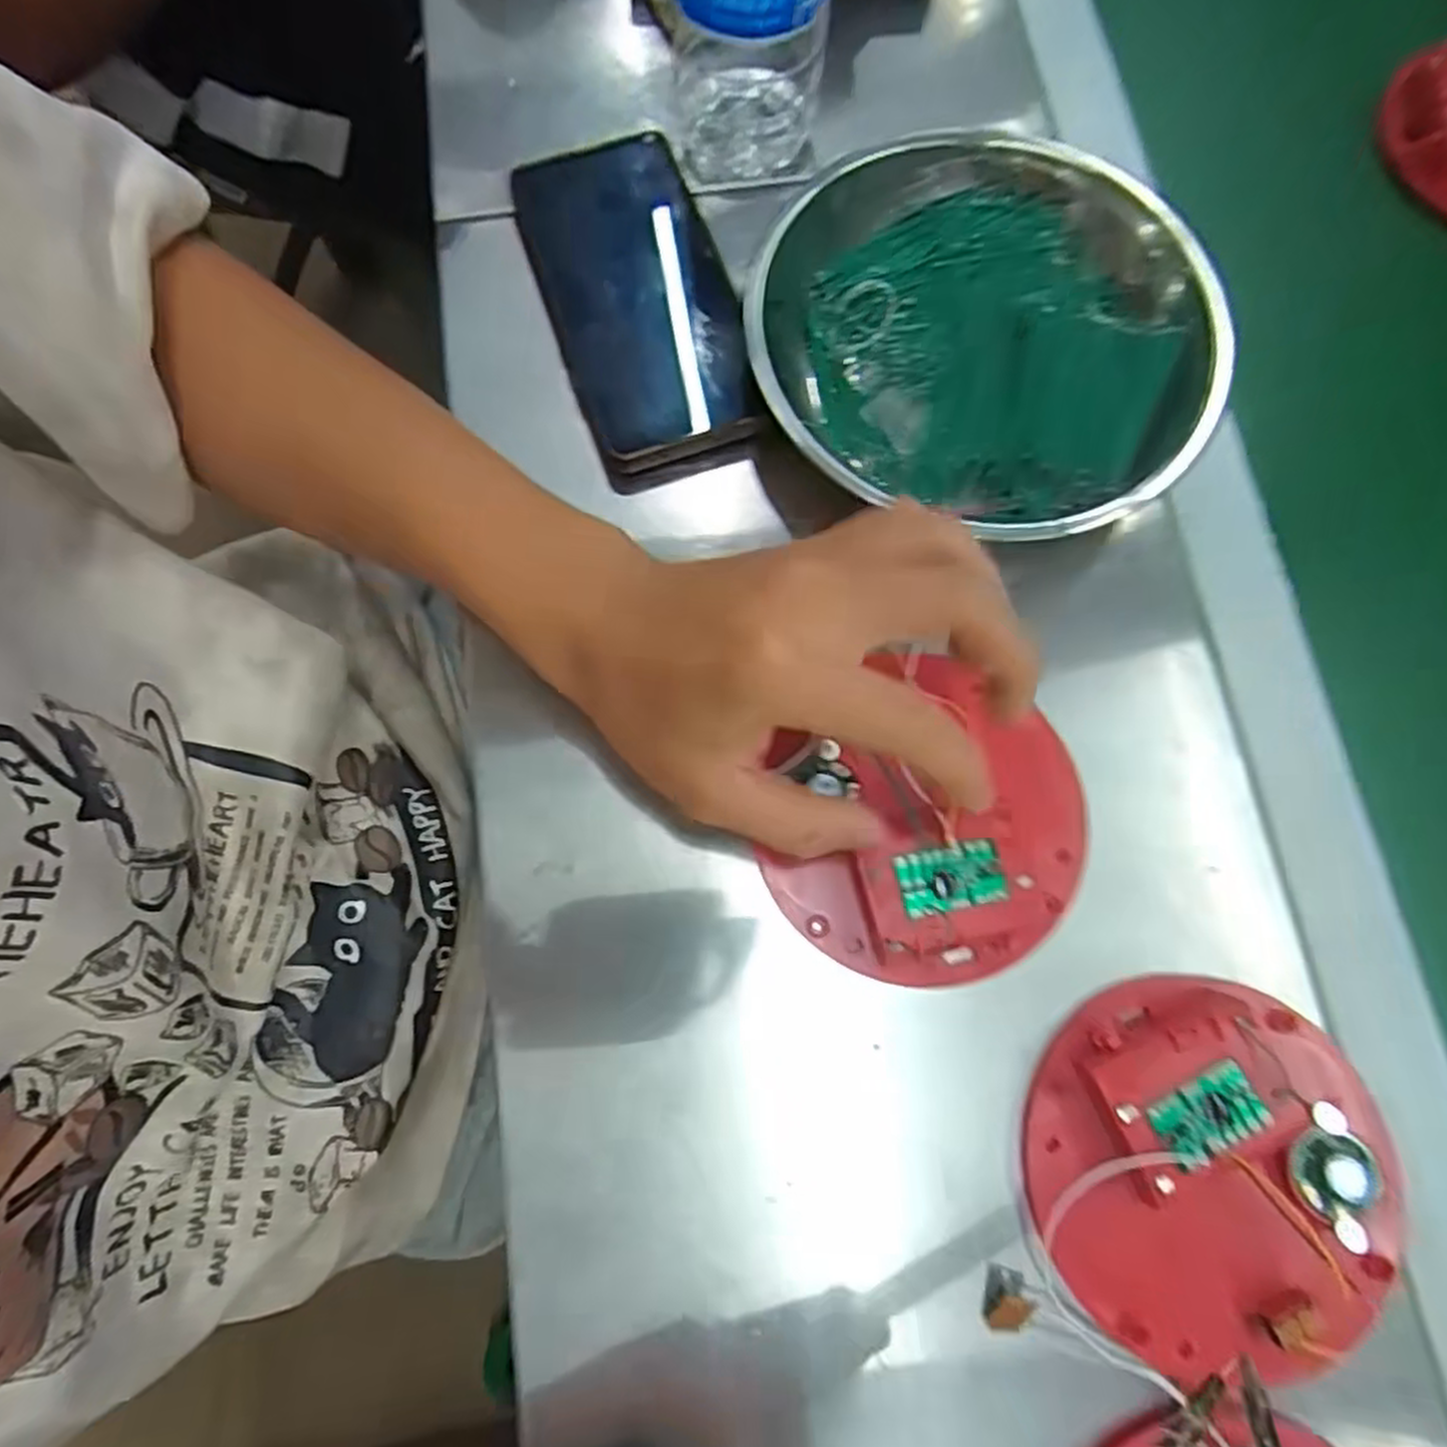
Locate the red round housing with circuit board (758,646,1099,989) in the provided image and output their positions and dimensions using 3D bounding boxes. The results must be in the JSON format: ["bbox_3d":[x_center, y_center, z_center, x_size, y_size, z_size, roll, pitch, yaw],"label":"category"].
[{"bbox_3d":[0.074,0.038,0.283,0.115,0.023,0.107,0,76,-1],"label":"red round housing with circuit board"}]

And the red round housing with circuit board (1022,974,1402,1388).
[{"bbox_3d":[0.164,0.148,0.259,0.116,0.030,0.115,0,76,-1],"label":"red round housing with circuit board"}]

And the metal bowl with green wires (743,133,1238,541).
[{"bbox_3d":[0.113,-0.169,0.329,0.181,0.051,0.179,0,76,-1],"label":"metal bowl with green wires"}]

